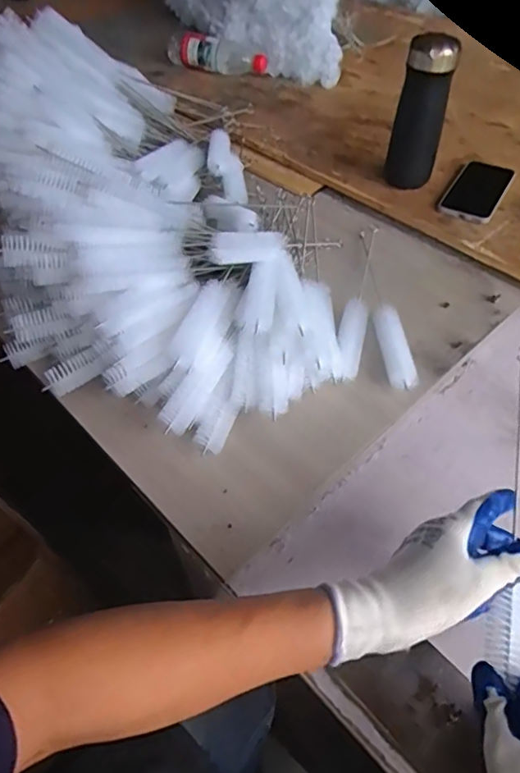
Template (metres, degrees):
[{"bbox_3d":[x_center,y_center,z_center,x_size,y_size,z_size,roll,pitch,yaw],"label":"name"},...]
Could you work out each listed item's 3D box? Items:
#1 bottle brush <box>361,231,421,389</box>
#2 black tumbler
[{"bbox_3d":[0.159,-0.120,0.707,0.039,0.028,0.313,-1,50,1],"label":"bottle brush"},{"bbox_3d":[0.234,-0.390,0.801,0.068,0.212,0.058,9,51,9],"label":"black tumbler"}]

